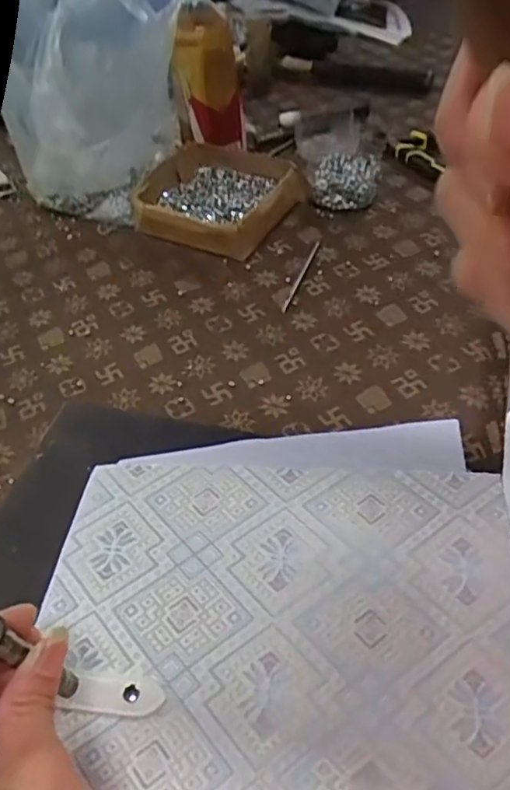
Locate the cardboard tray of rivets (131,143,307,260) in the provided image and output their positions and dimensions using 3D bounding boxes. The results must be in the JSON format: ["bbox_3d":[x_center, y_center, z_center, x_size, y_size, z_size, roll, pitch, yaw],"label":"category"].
[{"bbox_3d":[-0.037,-0.195,0.601,0.146,0.044,0.139,25,56,26],"label":"cardboard tray of rivets"}]

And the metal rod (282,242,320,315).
[{"bbox_3d":[0.042,-0.108,0.540,0.005,0.006,0.097,15,52,19],"label":"metal rod"}]

